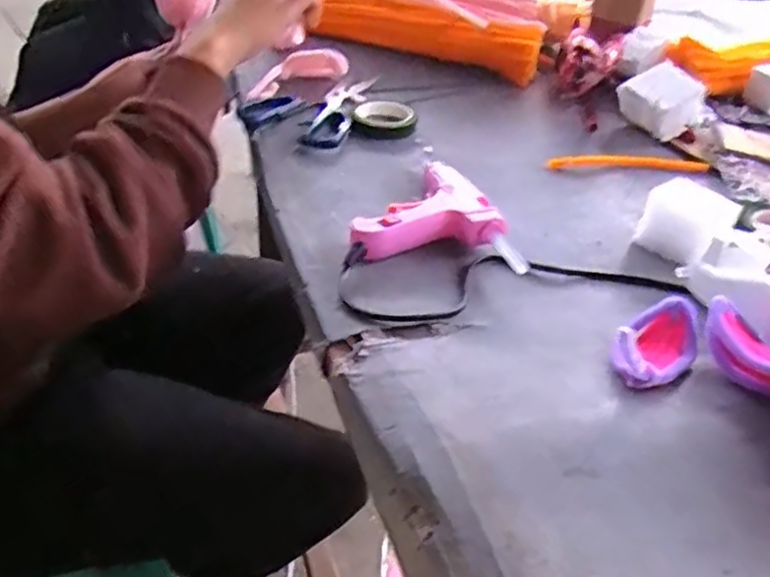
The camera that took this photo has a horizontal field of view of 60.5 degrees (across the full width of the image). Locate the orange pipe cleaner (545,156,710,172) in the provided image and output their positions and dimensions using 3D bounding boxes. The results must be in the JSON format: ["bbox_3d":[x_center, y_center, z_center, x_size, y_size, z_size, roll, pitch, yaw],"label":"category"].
[{"bbox_3d":[0.214,-0.110,0.584,0.146,0.010,0.013,-1,38,-8],"label":"orange pipe cleaner"}]

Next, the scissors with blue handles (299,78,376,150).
[{"bbox_3d":[-0.042,-0.169,0.627,0.037,0.012,0.165,10,38,6],"label":"scissors with blue handles"}]

